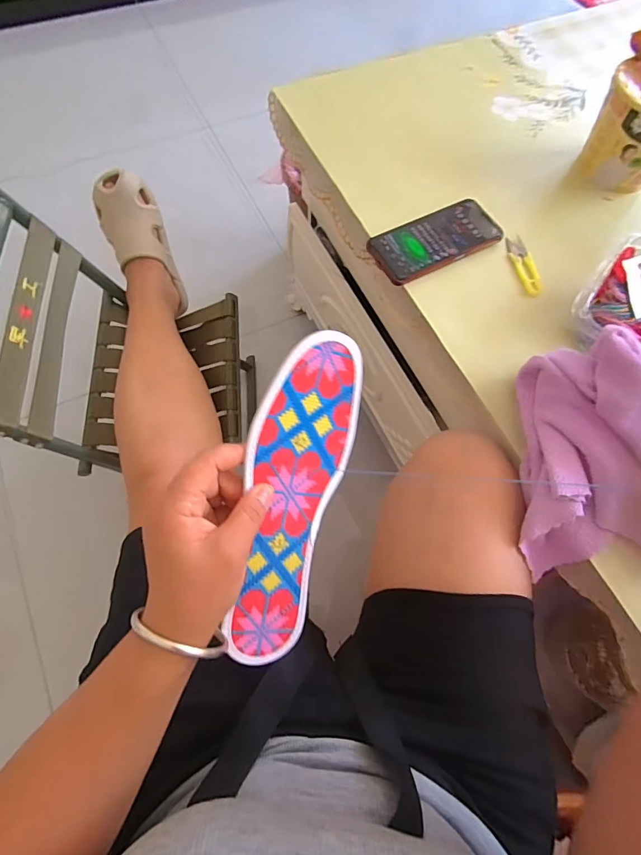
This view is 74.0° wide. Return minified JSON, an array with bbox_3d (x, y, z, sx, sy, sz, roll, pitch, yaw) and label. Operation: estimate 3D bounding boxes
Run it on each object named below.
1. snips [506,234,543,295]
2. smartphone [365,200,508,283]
[{"bbox_3d":[0.254,-0.202,0.529,0.027,0.006,0.088,-10,68,-7],"label":"snips"},{"bbox_3d":[0.142,-0.235,0.533,0.162,0.016,0.079,-24,71,-12],"label":"smartphone"}]

